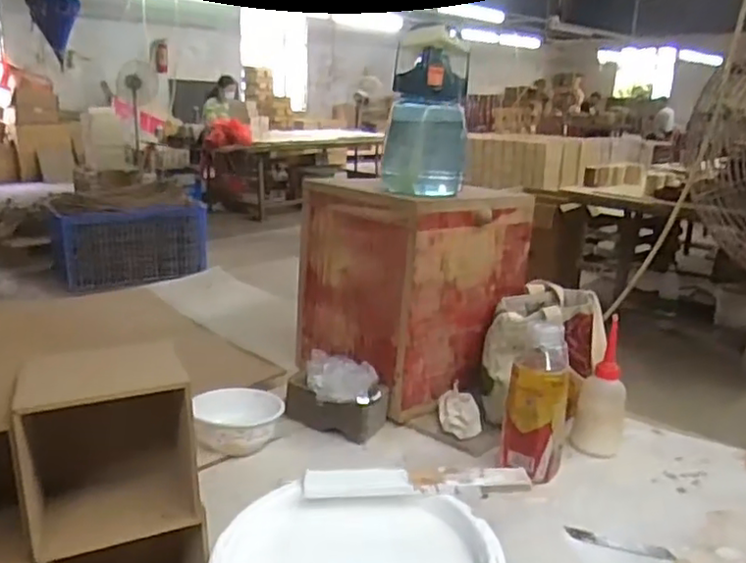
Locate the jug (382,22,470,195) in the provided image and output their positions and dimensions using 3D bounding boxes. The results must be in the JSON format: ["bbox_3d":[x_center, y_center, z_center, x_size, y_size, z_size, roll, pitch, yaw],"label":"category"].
[{"bbox_3d":[0.073,-0.221,0.840,0.109,0.207,0.091,2,16,1],"label":"jug"}]

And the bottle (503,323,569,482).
[{"bbox_3d":[0.195,0.147,0.769,0.070,0.180,0.059,6,17,13],"label":"bottle"}]

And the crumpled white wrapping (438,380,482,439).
[{"bbox_3d":[0.119,0.181,0.882,0.059,0.043,0.076,4,17,8],"label":"crumpled white wrapping"}]

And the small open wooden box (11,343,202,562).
[{"bbox_3d":[-0.196,0.120,0.483,0.112,0.113,0.101,-5,18,-24],"label":"small open wooden box"}]

